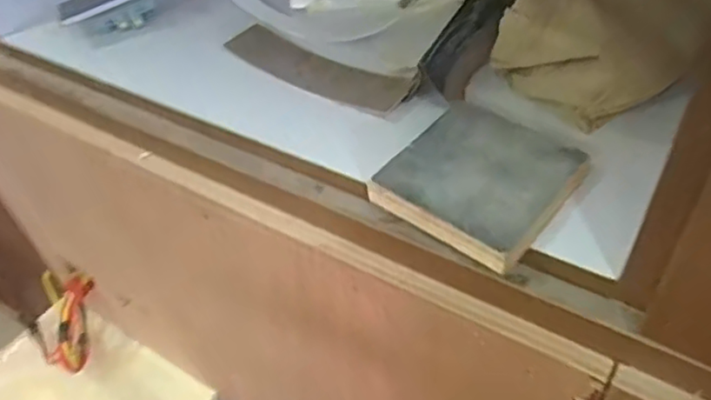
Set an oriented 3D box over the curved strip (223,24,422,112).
[{"bbox_3d":[-0.032,-0.121,0.561,0.191,0.020,0.045,22,52,25],"label":"curved strip"}]

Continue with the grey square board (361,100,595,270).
[{"bbox_3d":[0.091,-0.018,0.434,0.115,0.018,0.121,32,57,31],"label":"grey square board"}]

